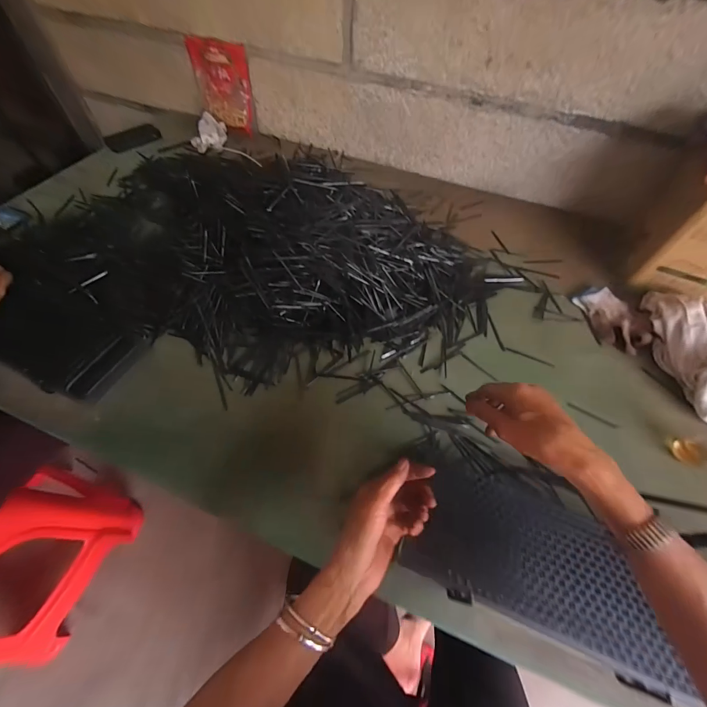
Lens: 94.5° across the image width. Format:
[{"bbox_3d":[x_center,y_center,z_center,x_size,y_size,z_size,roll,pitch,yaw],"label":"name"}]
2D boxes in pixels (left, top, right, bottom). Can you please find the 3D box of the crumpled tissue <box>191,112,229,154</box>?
[{"bbox_3d":[-0.459,-0.704,1.043,0.094,0.038,0.155,2,57,-3],"label":"crumpled tissue"}]

